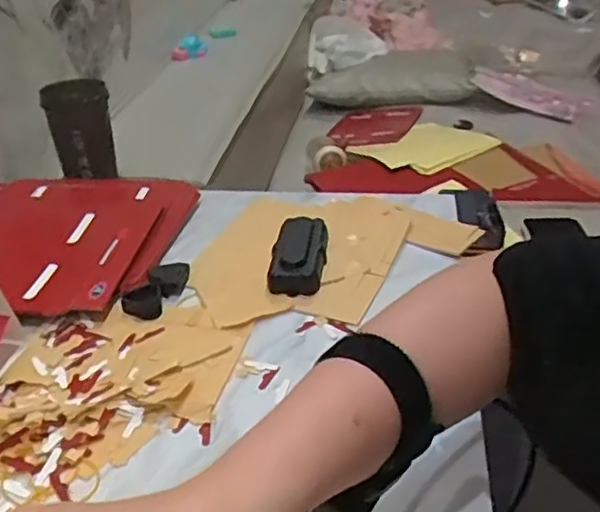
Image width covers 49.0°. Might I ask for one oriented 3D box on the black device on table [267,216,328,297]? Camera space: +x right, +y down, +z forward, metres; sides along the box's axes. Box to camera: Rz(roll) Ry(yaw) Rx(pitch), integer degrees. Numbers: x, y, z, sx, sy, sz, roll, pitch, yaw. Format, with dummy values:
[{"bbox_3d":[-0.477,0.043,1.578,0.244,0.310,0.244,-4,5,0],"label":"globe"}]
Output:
[{"bbox_3d":[-0.001,-0.002,0.648,0.052,0.031,0.098,2,33,7],"label":"black device on table"}]

